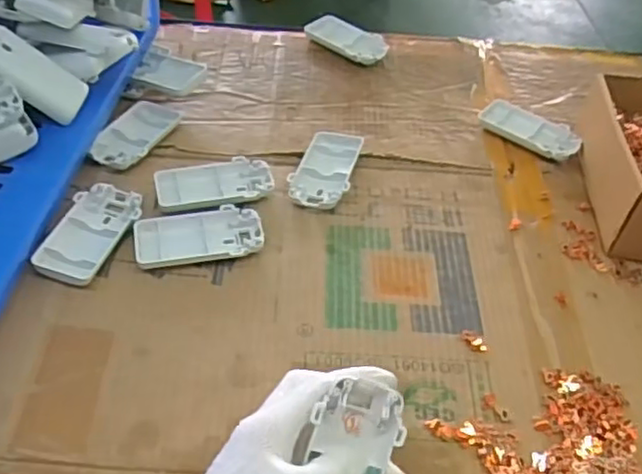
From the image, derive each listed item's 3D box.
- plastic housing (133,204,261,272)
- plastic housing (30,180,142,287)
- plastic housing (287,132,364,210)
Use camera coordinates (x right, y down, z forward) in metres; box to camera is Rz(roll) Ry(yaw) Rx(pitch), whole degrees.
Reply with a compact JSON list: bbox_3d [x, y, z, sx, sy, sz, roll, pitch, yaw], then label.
[{"bbox_3d":[-0.094,0.001,0.509,0.095,0.015,0.048,-5,48,-9],"label":"plastic housing"},{"bbox_3d":[-0.175,-0.003,0.503,0.049,0.018,0.096,15,48,9],"label":"plastic housing"},{"bbox_3d":[0.004,-0.060,0.577,0.049,0.014,0.093,13,48,6],"label":"plastic housing"}]

